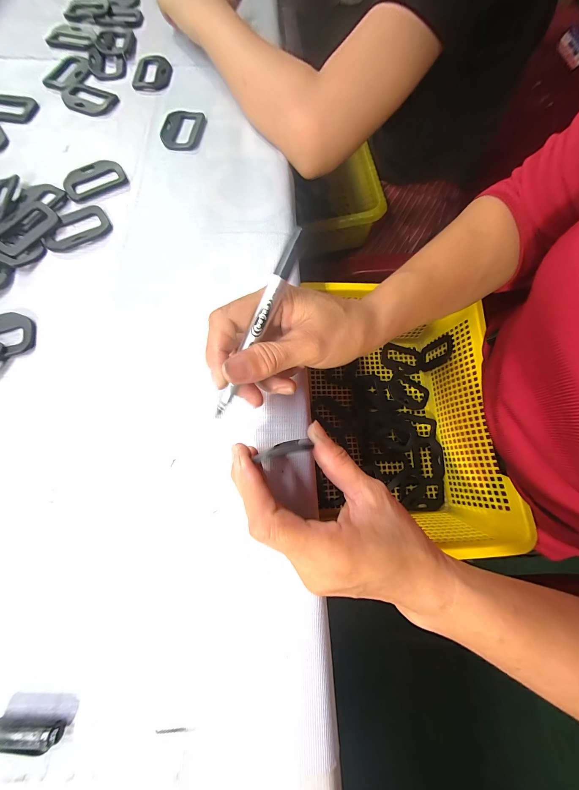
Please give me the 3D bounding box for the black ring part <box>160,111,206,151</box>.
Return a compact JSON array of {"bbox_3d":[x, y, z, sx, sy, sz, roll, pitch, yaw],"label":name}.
[{"bbox_3d":[-0.123,-0.303,0.323,0.046,0.005,0.061,7,72,1],"label":"black ring part"}]

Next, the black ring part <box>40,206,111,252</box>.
[{"bbox_3d":[-0.208,-0.163,0.275,0.061,0.004,0.042,-25,74,-9],"label":"black ring part"}]

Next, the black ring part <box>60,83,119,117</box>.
[{"bbox_3d":[-0.239,-0.350,0.334,0.067,0.004,0.044,22,73,6],"label":"black ring part"}]

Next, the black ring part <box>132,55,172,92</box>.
[{"bbox_3d":[-0.171,-0.400,0.351,0.047,0.006,0.063,-9,72,-4],"label":"black ring part"}]

